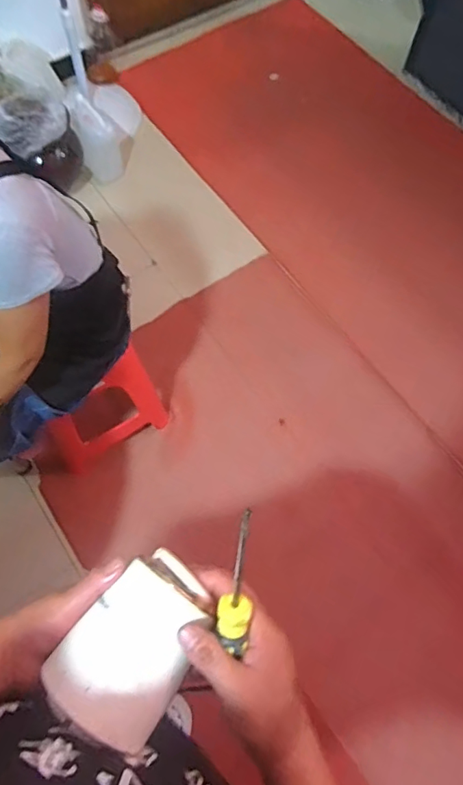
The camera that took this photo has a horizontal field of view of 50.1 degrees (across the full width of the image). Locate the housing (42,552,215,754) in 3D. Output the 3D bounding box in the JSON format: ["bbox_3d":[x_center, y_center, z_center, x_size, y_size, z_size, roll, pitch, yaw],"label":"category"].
[{"bbox_3d":[-0.077,0.199,0.399,0.094,0.035,0.131,30,69,10],"label":"housing"}]

